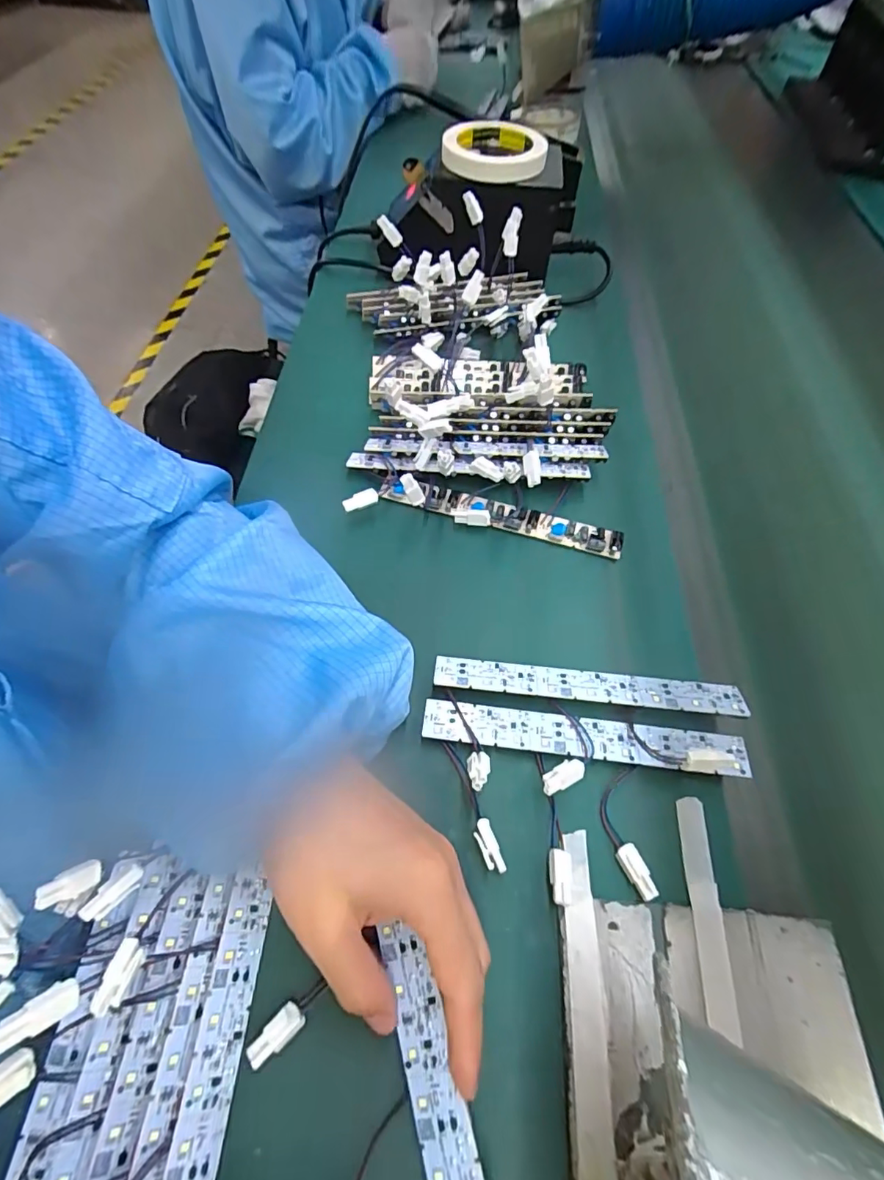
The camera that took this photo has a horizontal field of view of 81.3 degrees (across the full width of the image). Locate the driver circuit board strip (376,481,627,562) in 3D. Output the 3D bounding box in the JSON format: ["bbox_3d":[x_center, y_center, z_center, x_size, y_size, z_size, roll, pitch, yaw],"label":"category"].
[{"bbox_3d":[0.045,-0.059,0.400,0.185,0.016,0.023,17,59,8],"label":"driver circuit board strip"}]

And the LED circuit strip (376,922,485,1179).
[{"bbox_3d":[0.005,0.239,0.207,0.024,0.004,0.180,-22,66,9],"label":"LED circuit strip"}]

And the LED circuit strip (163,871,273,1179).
[{"bbox_3d":[-0.100,0.213,0.225,0.004,0.024,0.148,-19,53,33],"label":"LED circuit strip"}]

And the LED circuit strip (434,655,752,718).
[{"bbox_3d":[0.091,0.060,0.324,0.189,0.004,0.023,6,42,2],"label":"LED circuit strip"}]

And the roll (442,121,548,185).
[{"bbox_3d":[0.052,-0.440,0.516,0.099,0.021,0.105,1,58,-2],"label":"roll"}]

